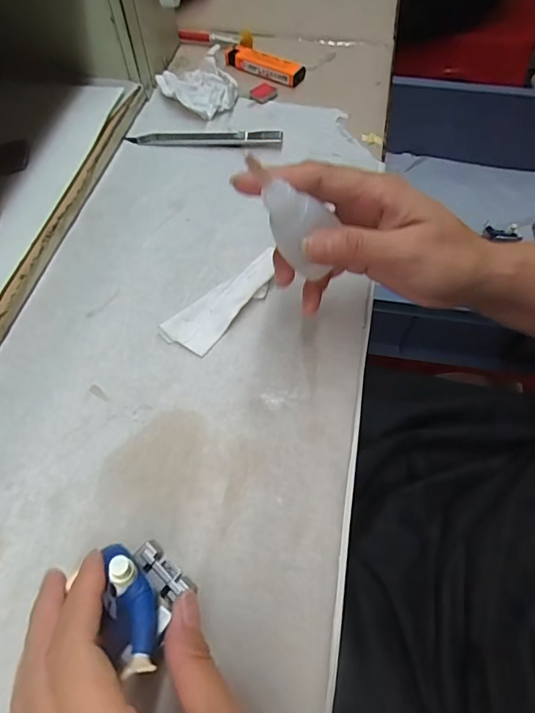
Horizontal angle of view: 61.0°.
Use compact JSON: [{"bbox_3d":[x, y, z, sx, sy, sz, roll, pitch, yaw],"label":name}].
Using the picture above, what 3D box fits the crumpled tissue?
[{"bbox_3d":[-0.061,-0.250,0.418,0.065,0.014,0.076,-26,63,-14],"label":"crumpled tissue"}]

